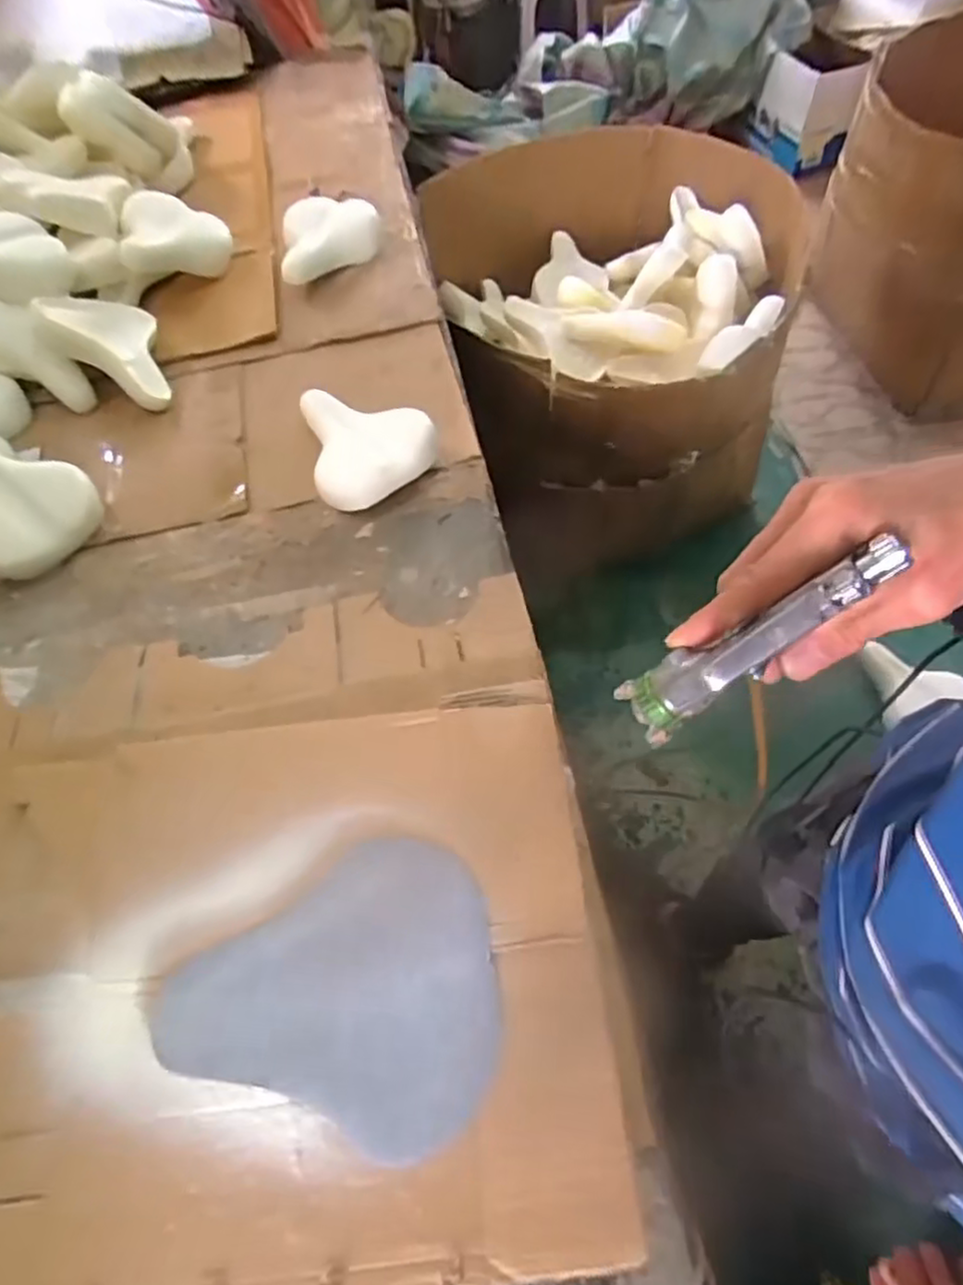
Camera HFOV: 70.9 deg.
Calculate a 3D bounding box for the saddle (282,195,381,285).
[{"bbox_3d":[-0.292,-0.779,1.304,0.188,0.085,0.137,-5,58,2],"label":"saddle"}]

